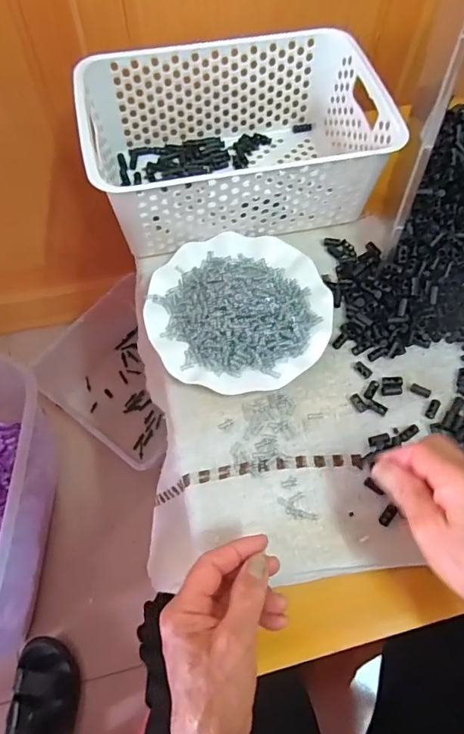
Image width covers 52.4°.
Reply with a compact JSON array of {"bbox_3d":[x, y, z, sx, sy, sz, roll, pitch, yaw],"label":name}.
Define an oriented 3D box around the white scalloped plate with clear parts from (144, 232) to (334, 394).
[{"bbox_3d":[0.007,-0.066,0.467,0.178,0.041,0.172,1,64,-1],"label":"white scalloped plate with clear parts"}]

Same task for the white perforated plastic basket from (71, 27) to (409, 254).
[{"bbox_3d":[0.001,-0.249,0.530,0.304,0.114,0.201,-11,65,-7],"label":"white perforated plastic basket"}]

